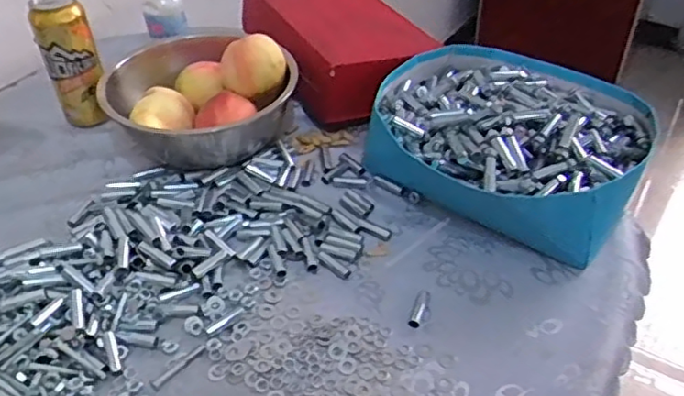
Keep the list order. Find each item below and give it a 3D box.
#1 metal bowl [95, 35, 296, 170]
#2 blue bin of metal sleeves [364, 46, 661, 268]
[{"bbox_3d":[-0.170,-0.118,0.762,0.201,0.113,0.201,-1,41,1],"label":"metal bowl"},{"bbox_3d":[0.188,-0.073,0.709,0.299,0.094,0.261,28,50,30],"label":"blue bin of metal sleeves"}]

